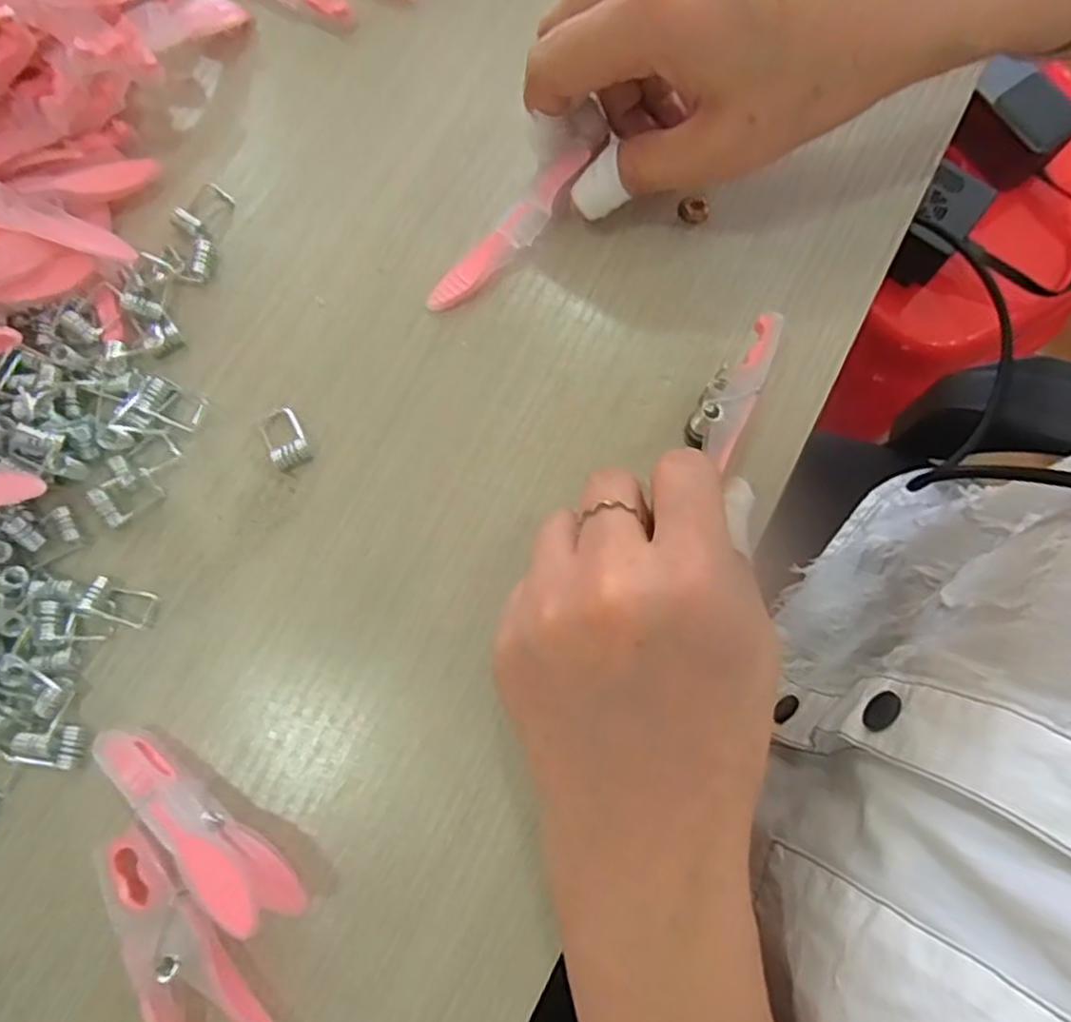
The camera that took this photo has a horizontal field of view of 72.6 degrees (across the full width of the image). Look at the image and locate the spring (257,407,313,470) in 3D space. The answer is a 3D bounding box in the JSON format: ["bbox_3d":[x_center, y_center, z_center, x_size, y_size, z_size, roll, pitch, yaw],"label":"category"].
[{"bbox_3d":[-0.090,-0.027,0.262,0.014,0.006,0.023,-27,78,-5],"label":"spring"}]

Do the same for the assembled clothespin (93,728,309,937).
[{"bbox_3d":[-0.104,0.094,0.219,0.079,0.035,0.012,40,81,9],"label":"assembled clothespin"}]

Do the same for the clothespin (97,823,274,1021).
[{"bbox_3d":[-0.109,0.133,0.221,0.031,0.011,0.076,-32,78,-6],"label":"clothespin"}]

